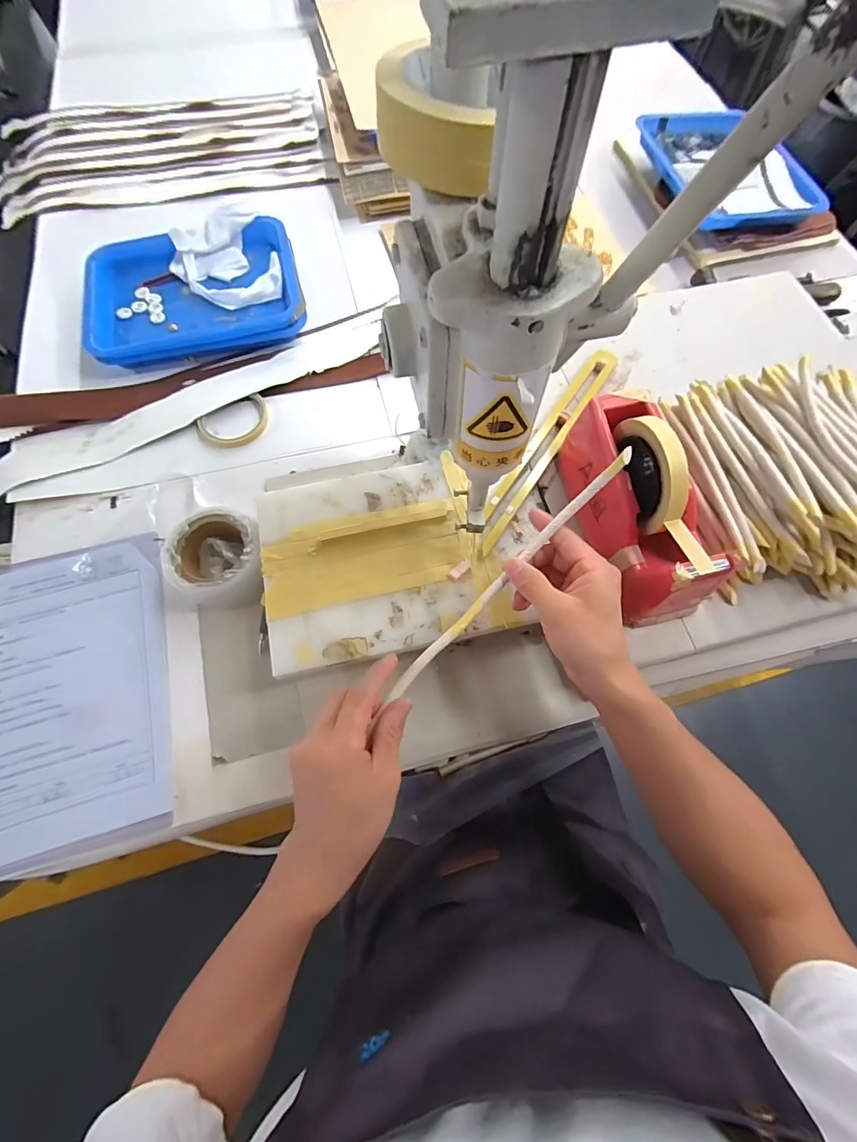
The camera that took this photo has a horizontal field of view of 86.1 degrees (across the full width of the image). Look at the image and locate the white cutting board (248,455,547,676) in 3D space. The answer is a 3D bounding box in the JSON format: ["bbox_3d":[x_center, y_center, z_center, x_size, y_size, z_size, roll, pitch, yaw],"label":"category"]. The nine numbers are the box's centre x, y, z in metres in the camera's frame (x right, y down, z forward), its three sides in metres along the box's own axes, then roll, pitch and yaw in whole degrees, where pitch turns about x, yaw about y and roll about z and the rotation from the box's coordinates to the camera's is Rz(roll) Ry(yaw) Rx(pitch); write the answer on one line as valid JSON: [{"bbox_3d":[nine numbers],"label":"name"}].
[{"bbox_3d":[-0.029,-0.020,0.467,0.273,0.012,0.199,-13,70,-3],"label":"white cutting board"}]

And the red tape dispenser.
[{"bbox_3d":[0.192,-0.061,0.425,0.071,0.129,0.201,-13,70,-4],"label":"red tape dispenser"}]

